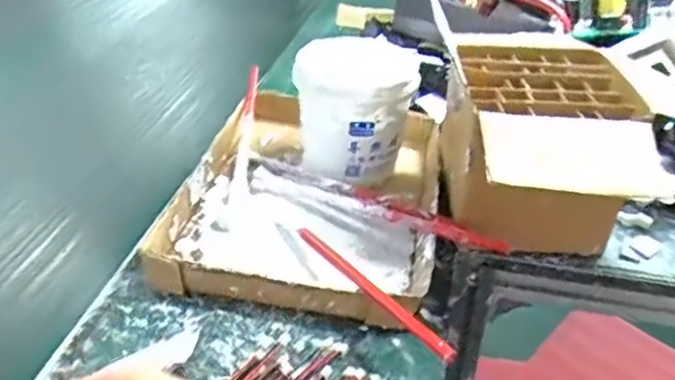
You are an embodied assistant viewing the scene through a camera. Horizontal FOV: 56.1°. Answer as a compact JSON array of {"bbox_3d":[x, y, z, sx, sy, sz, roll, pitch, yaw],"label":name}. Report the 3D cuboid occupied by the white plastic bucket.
[{"bbox_3d":[0.020,-0.088,0.659,0.122,0.105,0.118,1,35,-1],"label":"white plastic bucket"}]

